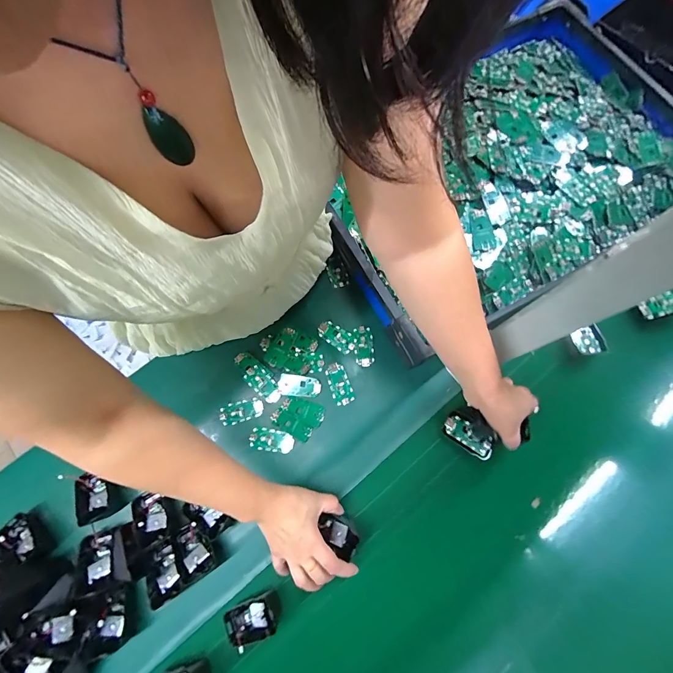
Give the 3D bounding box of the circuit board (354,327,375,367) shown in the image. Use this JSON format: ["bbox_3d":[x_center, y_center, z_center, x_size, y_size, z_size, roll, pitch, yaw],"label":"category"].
[{"bbox_3d":[0.044,0.016,0.539,0.030,0.004,0.064,-5,73,0],"label":"circuit board"}]

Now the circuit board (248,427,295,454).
[{"bbox_3d":[-0.095,0.152,0.502,0.065,0.004,0.030,8,74,4],"label":"circuit board"}]

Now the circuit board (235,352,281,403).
[{"bbox_3d":[-0.121,0.061,0.523,0.093,0.004,0.035,42,79,12],"label":"circuit board"}]

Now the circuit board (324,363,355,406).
[{"bbox_3d":[0.003,0.073,0.522,0.033,0.004,0.063,-21,74,-5],"label":"circuit board"}]

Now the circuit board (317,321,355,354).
[{"bbox_3d":[0.000,0.000,0.542,0.064,0.004,0.031,33,77,10],"label":"circuit board"}]

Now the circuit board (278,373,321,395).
[{"bbox_3d":[-0.056,0.075,0.522,0.064,0.004,0.029,7,74,3],"label":"circuit board"}]

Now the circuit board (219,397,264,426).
[{"bbox_3d":[-0.143,0.112,0.514,0.065,0.004,0.030,-16,74,-4],"label":"circuit board"}]

